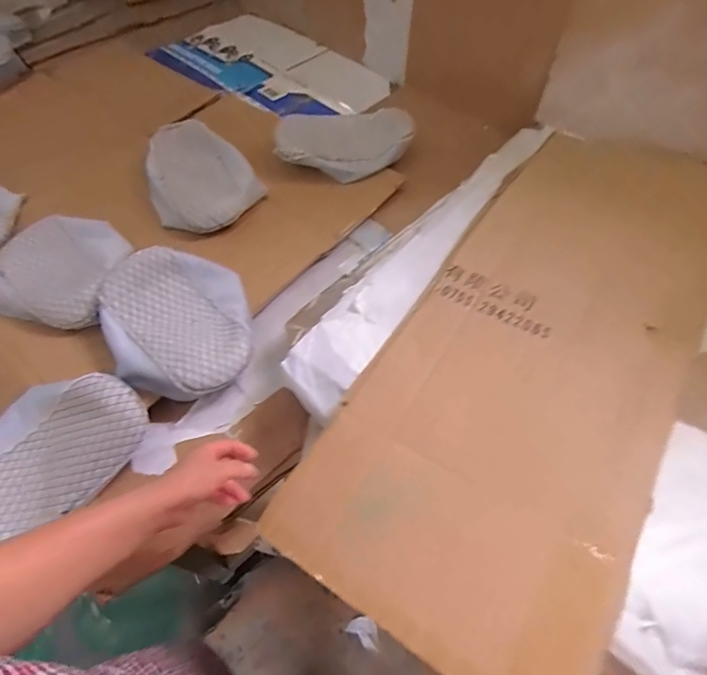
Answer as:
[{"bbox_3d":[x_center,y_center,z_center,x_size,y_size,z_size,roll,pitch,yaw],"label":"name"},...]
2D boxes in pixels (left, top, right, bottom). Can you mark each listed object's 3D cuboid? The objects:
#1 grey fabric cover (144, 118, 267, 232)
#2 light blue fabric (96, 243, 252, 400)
[{"bbox_3d":[-0.335,-0.347,1.023,0.215,0.051,0.323,-31,60,-16],"label":"grey fabric cover"},{"bbox_3d":[-0.299,-0.026,0.814,0.233,0.078,0.275,-16,57,-7],"label":"light blue fabric"}]

